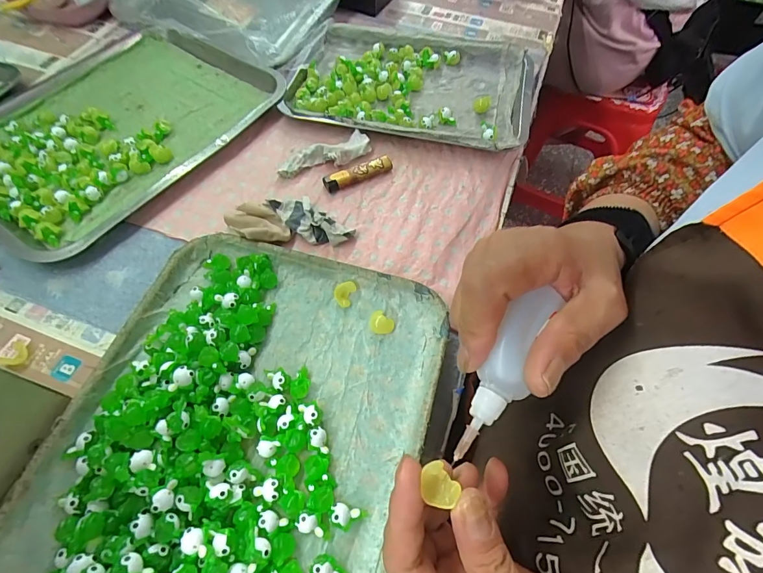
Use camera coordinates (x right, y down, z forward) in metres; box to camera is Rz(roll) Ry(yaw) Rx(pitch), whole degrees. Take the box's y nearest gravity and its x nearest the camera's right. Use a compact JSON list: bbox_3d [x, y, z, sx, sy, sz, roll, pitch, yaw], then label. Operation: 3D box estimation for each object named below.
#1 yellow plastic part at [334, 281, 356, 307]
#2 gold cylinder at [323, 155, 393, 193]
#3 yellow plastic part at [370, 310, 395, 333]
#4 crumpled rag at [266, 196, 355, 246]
[{"bbox_3d":[-0.034,0.006,0.357,0.016,0.014,0.021,18,61,8],"label":"yellow plastic part"},{"bbox_3d":[-0.026,-0.127,0.434,0.079,0.016,0.018,-21,63,-14],"label":"gold cylinder"},{"bbox_3d":[0.000,0.031,0.346,0.021,0.009,0.021,1,60,-2],"label":"yellow plastic part"},{"bbox_3d":[-0.075,-0.067,0.400,0.088,0.025,0.035,29,63,14],"label":"crumpled rag"}]

